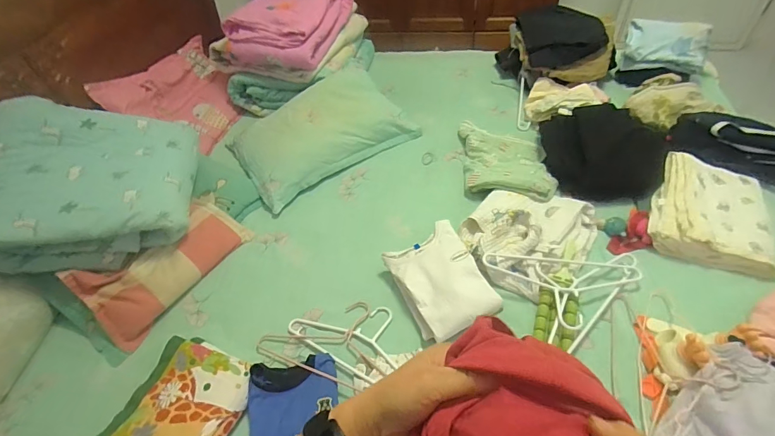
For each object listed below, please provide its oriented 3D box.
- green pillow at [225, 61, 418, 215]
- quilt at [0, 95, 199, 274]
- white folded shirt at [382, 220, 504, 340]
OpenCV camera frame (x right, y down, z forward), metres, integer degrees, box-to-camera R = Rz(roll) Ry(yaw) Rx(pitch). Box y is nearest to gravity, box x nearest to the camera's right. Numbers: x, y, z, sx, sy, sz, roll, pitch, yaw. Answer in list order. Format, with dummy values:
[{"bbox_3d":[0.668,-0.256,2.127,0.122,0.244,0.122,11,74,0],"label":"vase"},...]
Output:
[{"bbox_3d":[-0.253,-0.324,1.403,0.580,0.153,0.430,-32,53,-21],"label":"green pillow"},{"bbox_3d":[-0.810,-0.097,1.067,0.507,0.151,0.466,2,57,-21],"label":"quilt"},{"bbox_3d":[0.129,0.151,0.970,0.197,0.049,0.273,-28,52,-3],"label":"white folded shirt"}]

